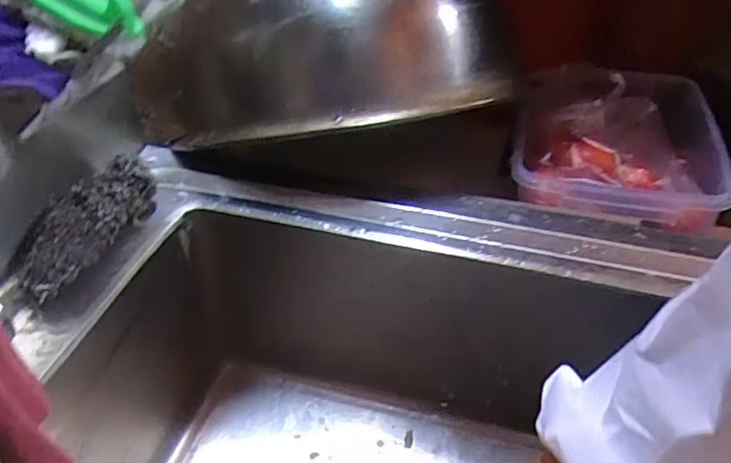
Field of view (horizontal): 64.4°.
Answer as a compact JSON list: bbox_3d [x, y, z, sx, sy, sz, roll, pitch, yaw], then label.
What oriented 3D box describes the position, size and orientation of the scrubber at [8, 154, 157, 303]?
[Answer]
[{"bbox_3d":[-0.248,-0.006,0.509,0.062,0.052,0.161,12,41,15],"label":"scrubber"}]

